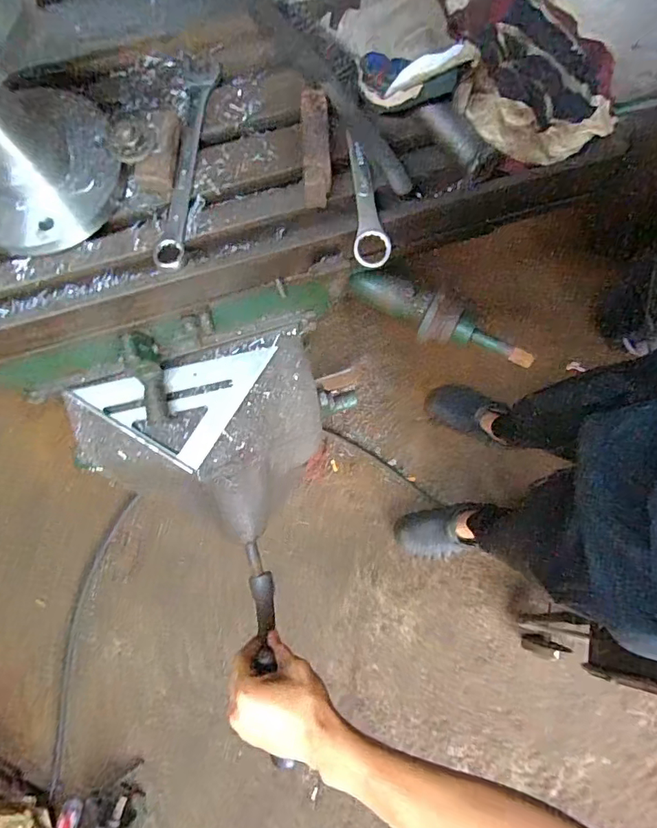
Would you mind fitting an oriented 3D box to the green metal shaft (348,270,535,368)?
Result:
[{"bbox_3d":[0.125,-0.104,0.543,0.212,0.040,0.044,26,79,4],"label":"green metal shaft"}]

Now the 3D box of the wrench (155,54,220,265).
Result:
[{"bbox_3d":[-0.132,-0.242,0.460,0.035,0.010,0.224,3,78,1],"label":"wrench"}]

